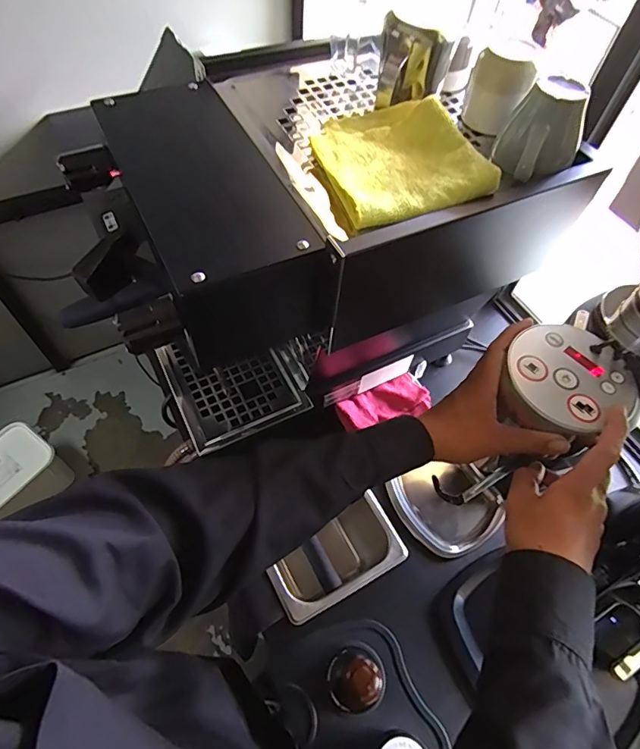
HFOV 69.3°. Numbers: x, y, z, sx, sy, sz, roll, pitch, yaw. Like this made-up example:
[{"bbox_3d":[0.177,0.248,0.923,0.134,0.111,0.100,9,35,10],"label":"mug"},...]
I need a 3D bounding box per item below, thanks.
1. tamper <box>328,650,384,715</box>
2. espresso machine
[{"bbox_3d":[0.044,0.332,0.499,0.065,0.098,0.064,1,59,-2],"label":"tamper"},{"bbox_3d":[-0.017,-0.157,0.607,0.490,0.333,0.353,-22,62,-16],"label":"espresso machine"}]

